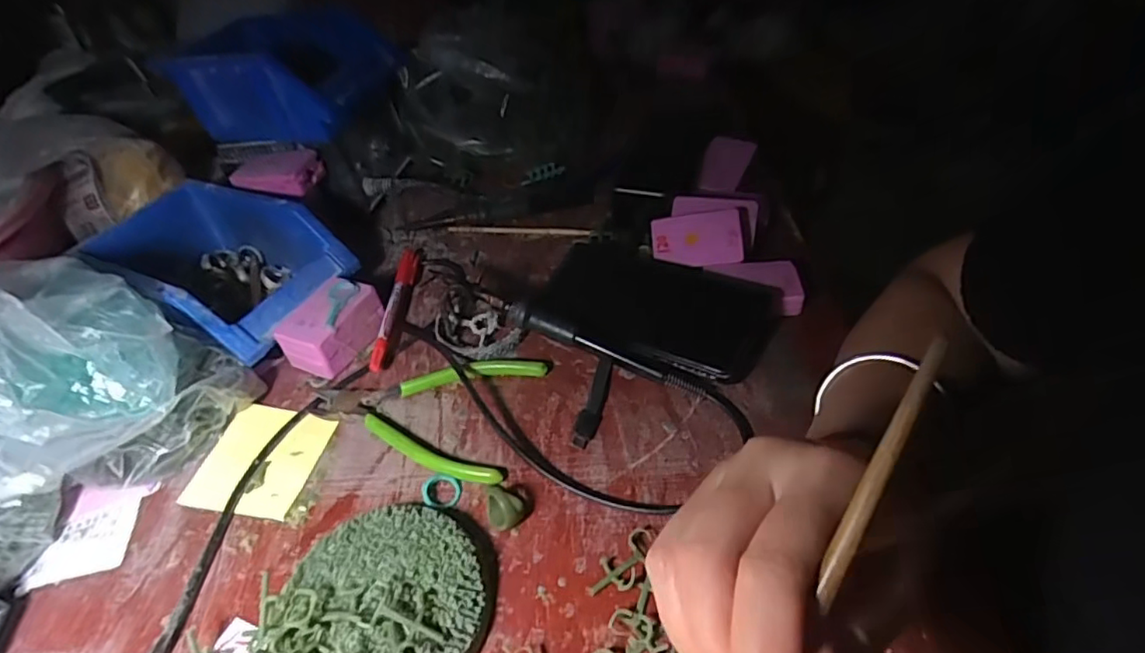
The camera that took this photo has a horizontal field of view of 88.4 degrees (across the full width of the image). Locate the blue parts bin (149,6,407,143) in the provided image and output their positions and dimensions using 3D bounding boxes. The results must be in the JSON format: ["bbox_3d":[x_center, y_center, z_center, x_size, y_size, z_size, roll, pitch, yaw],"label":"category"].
[{"bbox_3d":[-0.257,-0.242,0.560,0.159,0.080,0.143,12,46,19],"label":"blue parts bin"}]

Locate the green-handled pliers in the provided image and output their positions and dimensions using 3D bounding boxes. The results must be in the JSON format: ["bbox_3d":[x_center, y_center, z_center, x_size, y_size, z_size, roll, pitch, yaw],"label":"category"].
[{"bbox_3d":[-0.105,0.052,0.406,0.151,0.012,0.098,7,45,15],"label":"green-handled pliers"}]

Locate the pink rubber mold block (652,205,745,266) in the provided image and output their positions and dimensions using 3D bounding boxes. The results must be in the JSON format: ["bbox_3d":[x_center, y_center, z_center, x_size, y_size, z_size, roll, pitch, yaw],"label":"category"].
[{"bbox_3d":[0.100,-0.072,0.474,0.071,0.006,0.049,-4,67,7],"label":"pink rubber mold block"}]

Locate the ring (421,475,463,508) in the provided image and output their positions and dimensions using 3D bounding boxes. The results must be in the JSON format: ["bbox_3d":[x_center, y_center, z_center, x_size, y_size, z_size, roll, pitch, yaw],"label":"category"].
[{"bbox_3d":[-0.080,0.099,0.354,0.023,0.007,0.021,-4,43,4],"label":"ring"}]

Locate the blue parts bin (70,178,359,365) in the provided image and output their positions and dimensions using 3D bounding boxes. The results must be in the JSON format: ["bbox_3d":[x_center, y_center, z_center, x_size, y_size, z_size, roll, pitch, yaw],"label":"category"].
[{"bbox_3d":[-0.299,-0.051,0.491,0.223,0.079,0.127,20,50,26],"label":"blue parts bin"}]

